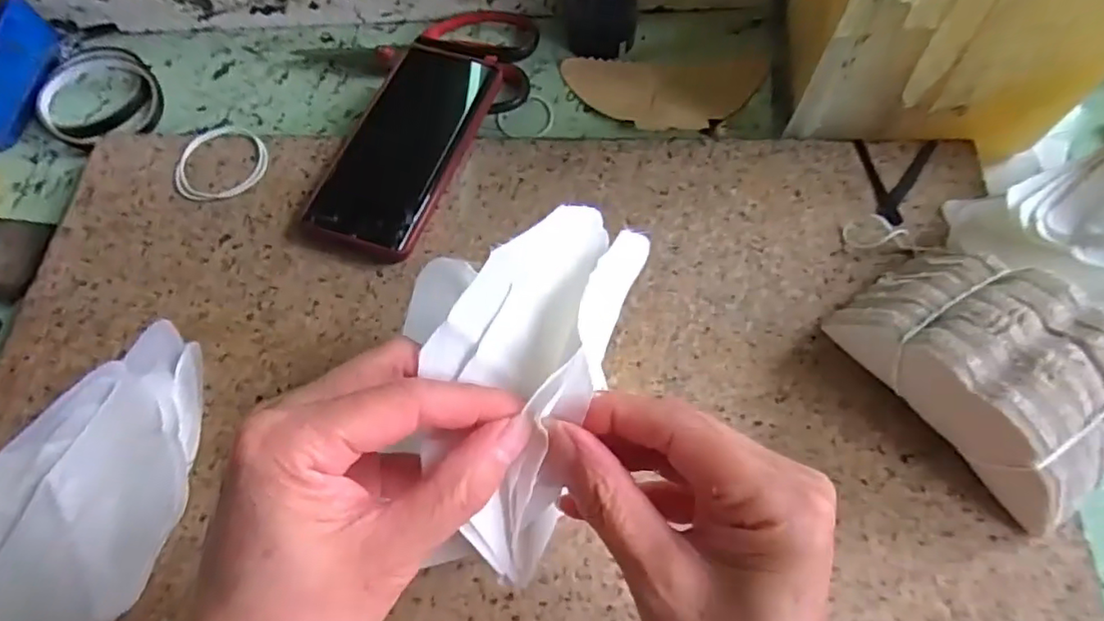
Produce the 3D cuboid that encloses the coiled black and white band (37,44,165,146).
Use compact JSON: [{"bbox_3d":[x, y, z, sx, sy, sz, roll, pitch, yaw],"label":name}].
[{"bbox_3d":[-0.350,-0.166,0.477,0.119,0.014,0.084,37,72,19],"label":"coiled black and white band"}]

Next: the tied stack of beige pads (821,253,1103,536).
[{"bbox_3d":[0.213,0.029,0.298,0.075,0.066,0.133,-35,67,-12],"label":"tied stack of beige pads"}]

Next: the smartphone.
[{"bbox_3d":[-0.097,-0.110,0.414,0.077,0.015,0.164,17,67,12],"label":"smartphone"}]

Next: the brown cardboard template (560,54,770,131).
[{"bbox_3d":[0.083,-0.159,0.452,0.146,0.005,0.074,1,61,3],"label":"brown cardboard template"}]

